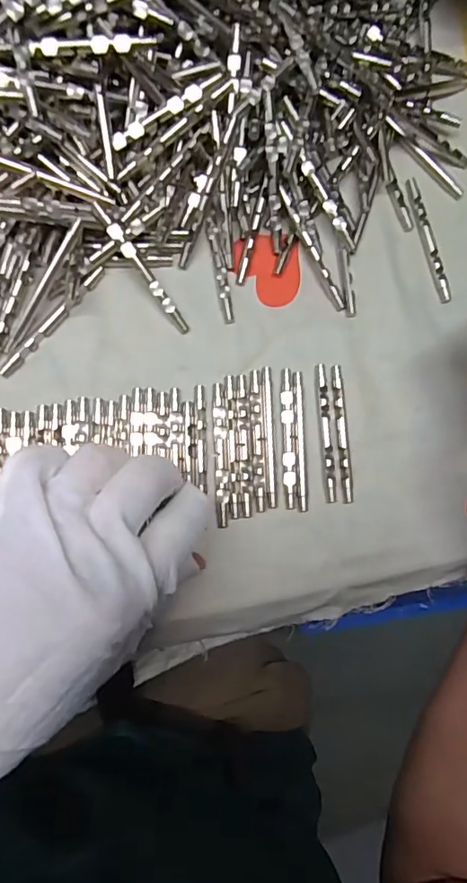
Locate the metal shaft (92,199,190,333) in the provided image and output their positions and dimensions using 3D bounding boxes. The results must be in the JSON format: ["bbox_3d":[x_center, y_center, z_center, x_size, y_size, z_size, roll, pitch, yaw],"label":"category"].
[{"bbox_3d":[-0.042,-0.080,0.239,0.006,0.004,0.069,-39,109,-8],"label":"metal shaft"}]

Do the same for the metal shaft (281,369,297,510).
[{"bbox_3d":[0.027,-0.002,0.249,0.006,0.004,0.068,-1,86,-10],"label":"metal shaft"}]

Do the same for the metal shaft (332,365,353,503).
[{"bbox_3d":[0.055,-0.004,0.254,0.005,0.004,0.069,-4,87,-10],"label":"metal shaft"}]

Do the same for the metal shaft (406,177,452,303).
[{"bbox_3d":[0.104,-0.107,0.271,0.007,0.004,0.067,-16,89,-11],"label":"metal shaft"}]

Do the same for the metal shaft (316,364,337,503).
[{"bbox_3d":[0.047,-0.004,0.253,0.005,0.004,0.069,-3,87,-10],"label":"metal shaft"}]

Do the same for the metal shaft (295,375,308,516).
[{"bbox_3d":[0.034,0.000,0.250,0.005,0.004,0.068,-1,86,-10],"label":"metal shaft"}]

